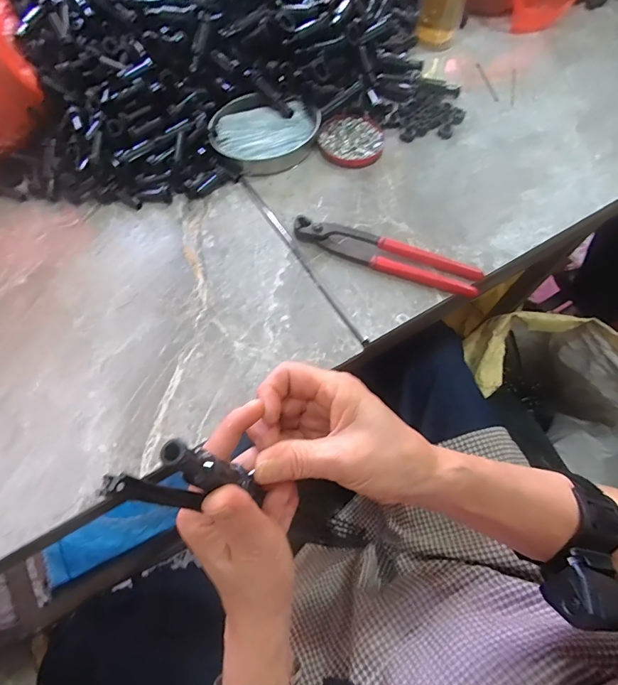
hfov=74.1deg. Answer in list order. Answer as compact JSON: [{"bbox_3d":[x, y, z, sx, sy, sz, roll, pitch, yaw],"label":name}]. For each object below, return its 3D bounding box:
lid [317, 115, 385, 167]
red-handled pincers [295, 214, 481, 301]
[{"bbox_3d":[0.053,-0.255,0.513,0.080,0.009,0.077,1,65,-3],"label":"lid"},{"bbox_3d":[0.081,-0.092,0.436,0.200,0.018,0.039,19,66,5],"label":"red-handled pincers"}]

